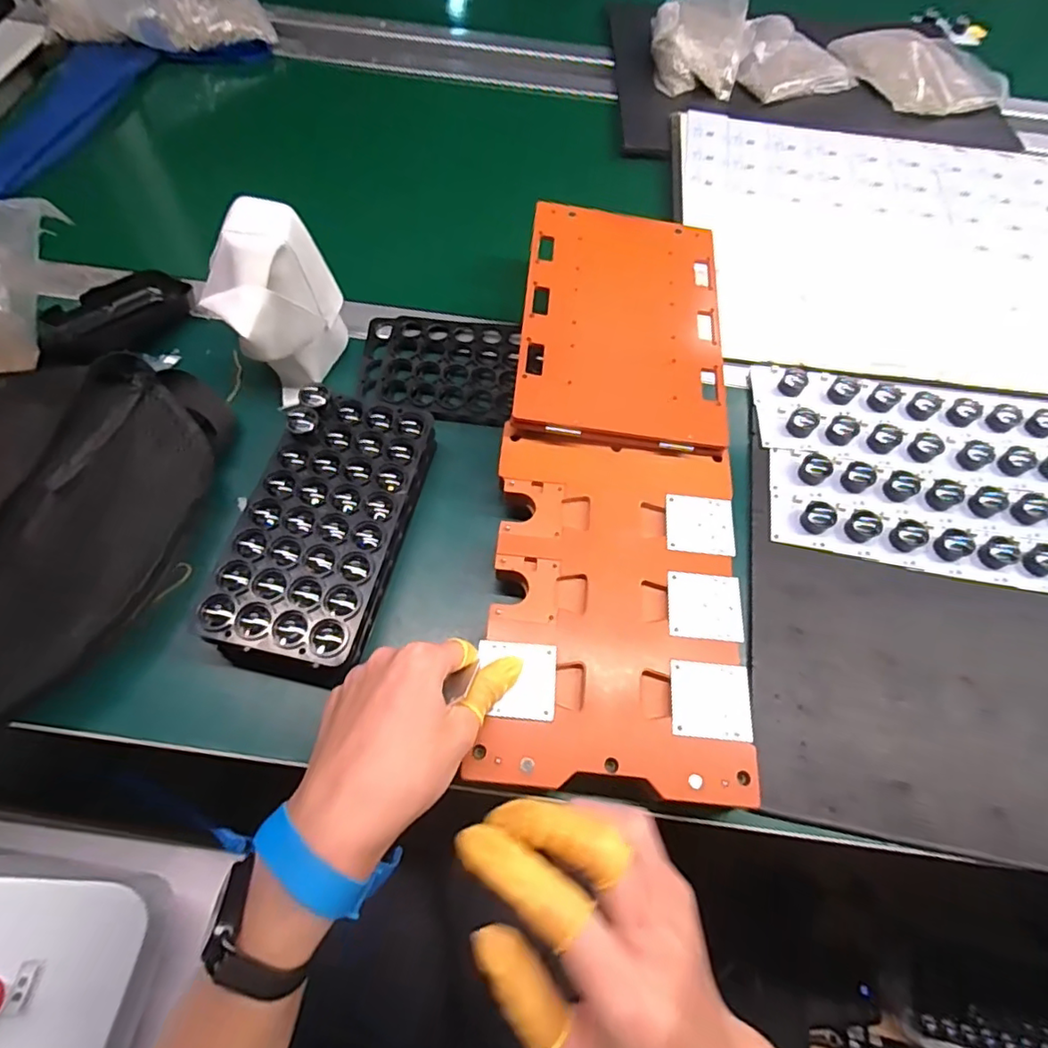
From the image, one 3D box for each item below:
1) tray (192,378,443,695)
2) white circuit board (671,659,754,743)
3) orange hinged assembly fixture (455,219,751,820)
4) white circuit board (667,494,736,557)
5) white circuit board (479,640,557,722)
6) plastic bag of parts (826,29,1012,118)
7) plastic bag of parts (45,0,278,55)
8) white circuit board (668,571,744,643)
[{"bbox_3d":[-0.135,0.002,0.399,0.101,0.046,0.202,13,64,4],"label":"tray"},{"bbox_3d":[0.113,0.106,0.346,0.047,0.004,0.044,6,64,0],"label":"white circuit board"},{"bbox_3d":[0.069,-0.055,0.416,0.160,0.021,0.449,5,67,0],"label":"orange hinged assembly fixture"},{"bbox_3d":[0.124,0.000,0.403,0.046,0.004,0.044,6,64,1],"label":"white circuit board"},{"bbox_3d":[-0.004,0.094,0.346,0.046,0.004,0.044,5,64,0],"label":"white circuit board"},{"bbox_3d":[0.496,-0.575,0.723,0.166,0.027,0.164,-8,64,-7],"label":"plastic bag of parts"},{"bbox_3d":[-0.453,-0.656,0.710,0.258,0.055,0.198,-11,65,-8],"label":"plastic bag of parts"},{"bbox_3d":[0.118,0.053,0.373,0.046,0.004,0.044,5,64,0],"label":"white circuit board"}]

